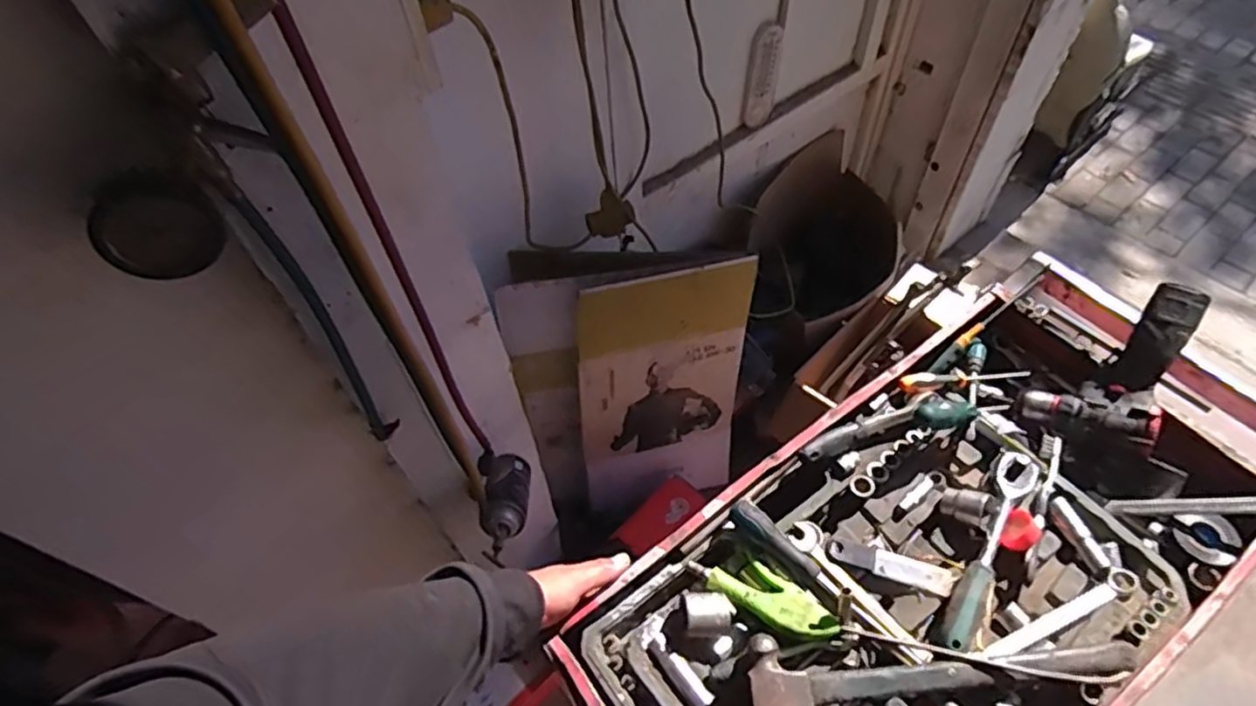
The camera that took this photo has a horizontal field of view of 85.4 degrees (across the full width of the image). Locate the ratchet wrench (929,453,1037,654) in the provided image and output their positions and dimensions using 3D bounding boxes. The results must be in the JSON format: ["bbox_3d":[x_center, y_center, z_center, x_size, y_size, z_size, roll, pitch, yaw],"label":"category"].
[{"bbox_3d":[0.375,0.205,0.710,0.043,0.036,0.245,27,59,21],"label":"ratchet wrench"}]

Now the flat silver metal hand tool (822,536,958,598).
[{"bbox_3d":[0.273,0.220,0.708,0.133,0.012,0.032,17,55,0],"label":"flat silver metal hand tool"}]

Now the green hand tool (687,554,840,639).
[{"bbox_3d":[0.134,0.240,0.680,0.148,0.022,0.047,28,59,22],"label":"green hand tool"}]

